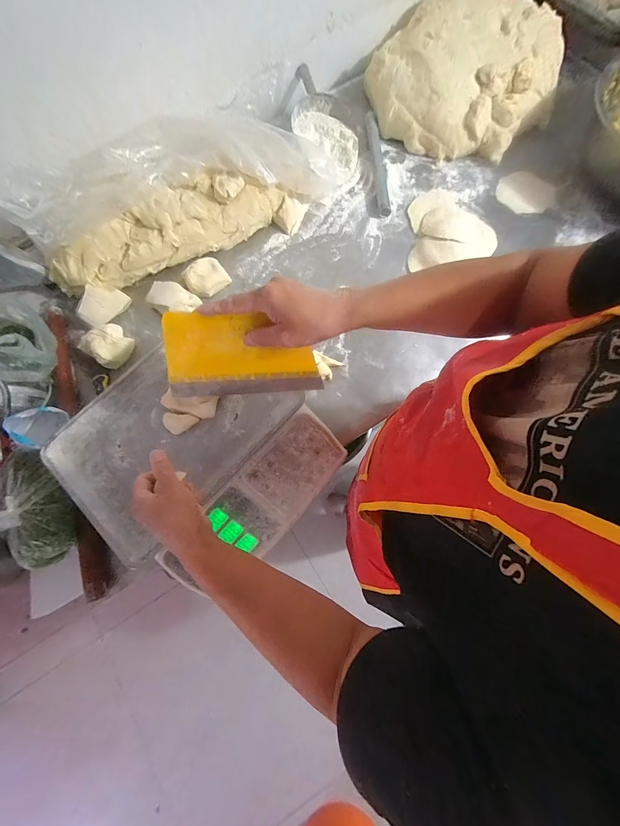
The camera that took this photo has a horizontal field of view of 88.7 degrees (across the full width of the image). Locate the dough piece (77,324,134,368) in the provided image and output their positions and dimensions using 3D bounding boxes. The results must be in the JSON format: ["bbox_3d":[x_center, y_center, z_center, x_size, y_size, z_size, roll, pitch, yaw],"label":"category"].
[{"bbox_3d":[-0.386,-0.131,0.607,0.072,0.039,0.075,-1,74,2],"label":"dough piece"}]

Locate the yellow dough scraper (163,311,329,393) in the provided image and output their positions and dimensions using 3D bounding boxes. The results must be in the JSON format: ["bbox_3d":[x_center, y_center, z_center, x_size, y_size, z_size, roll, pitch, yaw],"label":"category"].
[{"bbox_3d":[-0.084,-0.069,0.387,0.187,0.120,0.011,-2,51,-2],"label":"yellow dough scraper"}]

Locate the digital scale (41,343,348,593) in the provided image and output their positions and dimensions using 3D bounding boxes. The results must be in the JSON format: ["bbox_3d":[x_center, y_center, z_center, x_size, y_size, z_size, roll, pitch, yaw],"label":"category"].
[{"bbox_3d":[-0.166,0.067,0.502,0.340,0.093,0.319,39,79,12],"label":"digital scale"}]

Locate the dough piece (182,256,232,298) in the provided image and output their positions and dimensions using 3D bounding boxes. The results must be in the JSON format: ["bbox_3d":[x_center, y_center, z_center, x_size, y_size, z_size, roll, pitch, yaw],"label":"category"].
[{"bbox_3d":[-0.212,-0.278,0.647,0.079,0.047,0.062,-35,76,-8],"label":"dough piece"}]

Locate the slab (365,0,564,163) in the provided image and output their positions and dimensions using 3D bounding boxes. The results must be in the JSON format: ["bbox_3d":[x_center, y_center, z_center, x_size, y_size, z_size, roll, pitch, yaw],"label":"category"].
[{"bbox_3d":[0.356,-0.777,0.708,0.387,0.112,0.412,30,77,10],"label":"slab"}]

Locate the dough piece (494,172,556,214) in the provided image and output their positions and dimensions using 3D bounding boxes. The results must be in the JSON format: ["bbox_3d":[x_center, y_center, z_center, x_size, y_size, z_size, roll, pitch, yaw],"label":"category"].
[{"bbox_3d":[0.477,-0.488,0.695,0.105,0.011,0.118,-43,77,-10],"label":"dough piece"}]

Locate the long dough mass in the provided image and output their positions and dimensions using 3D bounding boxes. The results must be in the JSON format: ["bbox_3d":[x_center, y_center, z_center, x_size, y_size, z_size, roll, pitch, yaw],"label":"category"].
[{"bbox_3d":[-0.269,-0.386,0.653,0.524,0.091,0.128,-21,74,-4],"label":"long dough mass"}]

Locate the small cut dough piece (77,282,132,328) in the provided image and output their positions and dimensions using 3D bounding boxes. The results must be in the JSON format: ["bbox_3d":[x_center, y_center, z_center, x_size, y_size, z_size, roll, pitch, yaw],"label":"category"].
[{"bbox_3d":[-0.412,-0.215,0.627,0.071,0.015,0.084,35,82,-33],"label":"small cut dough piece"}]

